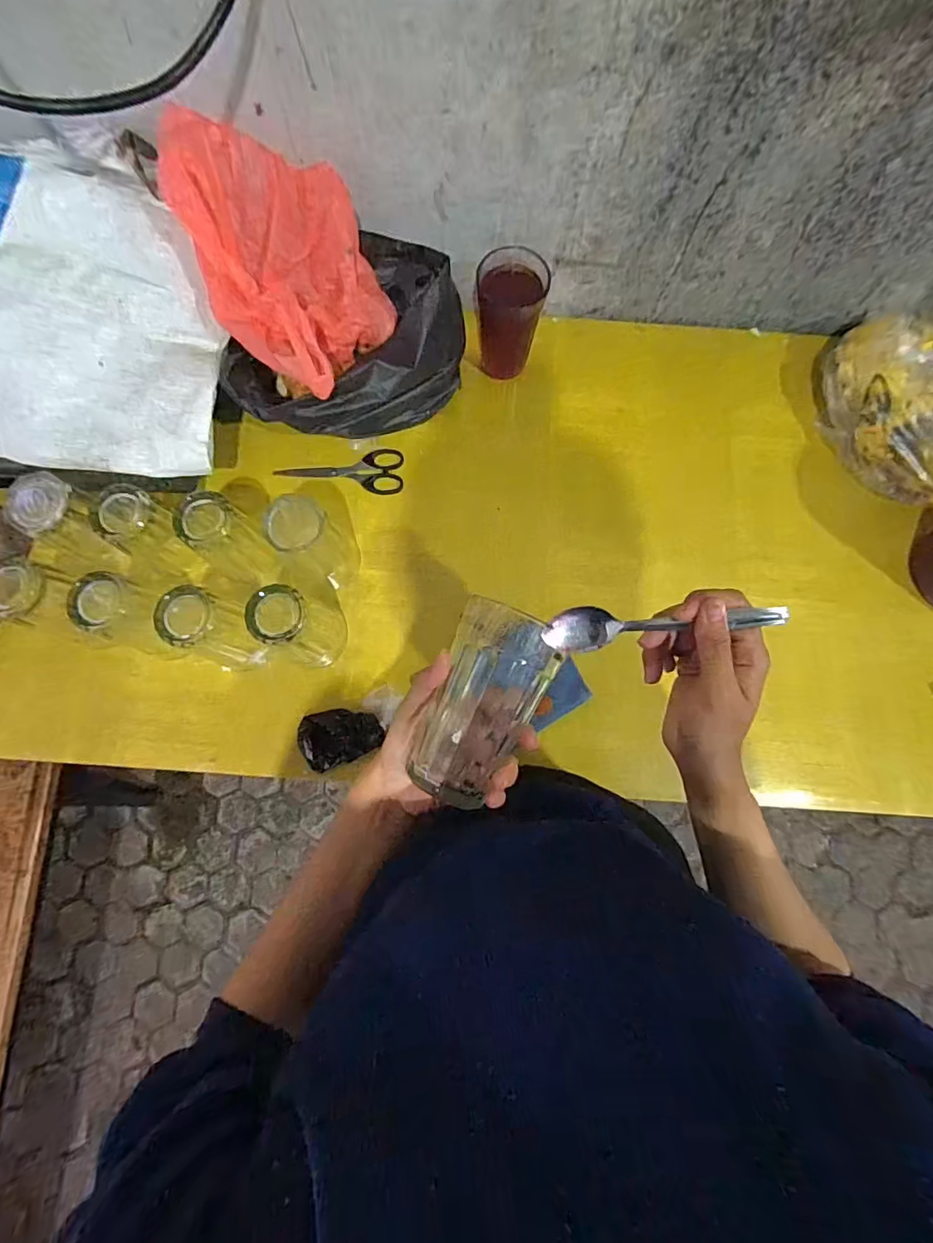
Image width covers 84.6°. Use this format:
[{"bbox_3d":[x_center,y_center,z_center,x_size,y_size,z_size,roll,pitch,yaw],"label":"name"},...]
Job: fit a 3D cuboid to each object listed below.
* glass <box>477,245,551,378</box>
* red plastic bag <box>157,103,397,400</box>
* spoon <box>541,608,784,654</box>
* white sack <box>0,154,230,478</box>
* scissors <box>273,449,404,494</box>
[{"bbox_3d":[0.046,-0.338,0.594,0.073,0.130,0.084,8,81,0],"label":"glass"},{"bbox_3d":[-0.166,-0.335,0.489,0.154,0.123,0.223,-27,82,-5],"label":"red plastic bag"},{"bbox_3d":[0.115,0.001,0.307,0.135,0.013,0.027,-5,80,10],"label":"spoon"},{"bbox_3d":[-0.423,-0.296,0.493,0.345,0.088,0.260,7,80,0],"label":"white sack"},{"bbox_3d":[-0.153,-0.181,0.619,0.152,0.005,0.058,0,80,-1],"label":"scissors"}]

